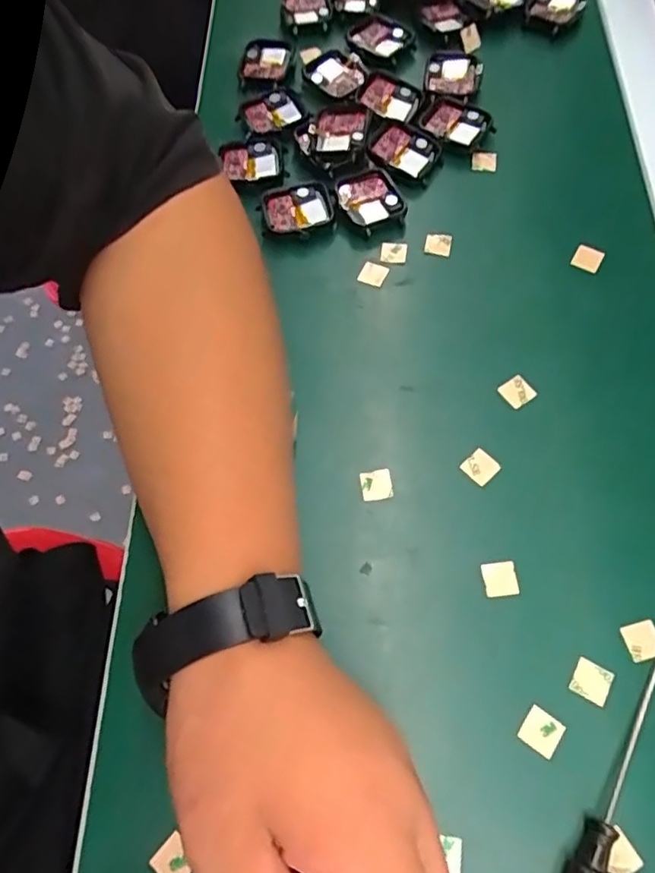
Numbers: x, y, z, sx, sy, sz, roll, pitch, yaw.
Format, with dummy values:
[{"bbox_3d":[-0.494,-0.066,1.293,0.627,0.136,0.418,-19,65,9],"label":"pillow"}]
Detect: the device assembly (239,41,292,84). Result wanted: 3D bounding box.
[{"bbox_3d":[-0.045,-0.271,0.429,0.034,0.006,0.048,6,66,5],"label":"device assembly"}]

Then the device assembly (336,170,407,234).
[{"bbox_3d":[0.027,-0.148,0.373,0.038,0.007,0.041,-26,68,-9],"label":"device assembly"}]

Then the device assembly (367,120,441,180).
[{"bbox_3d":[0.049,-0.187,0.382,0.041,0.007,0.034,26,70,13],"label":"device assembly"}]

